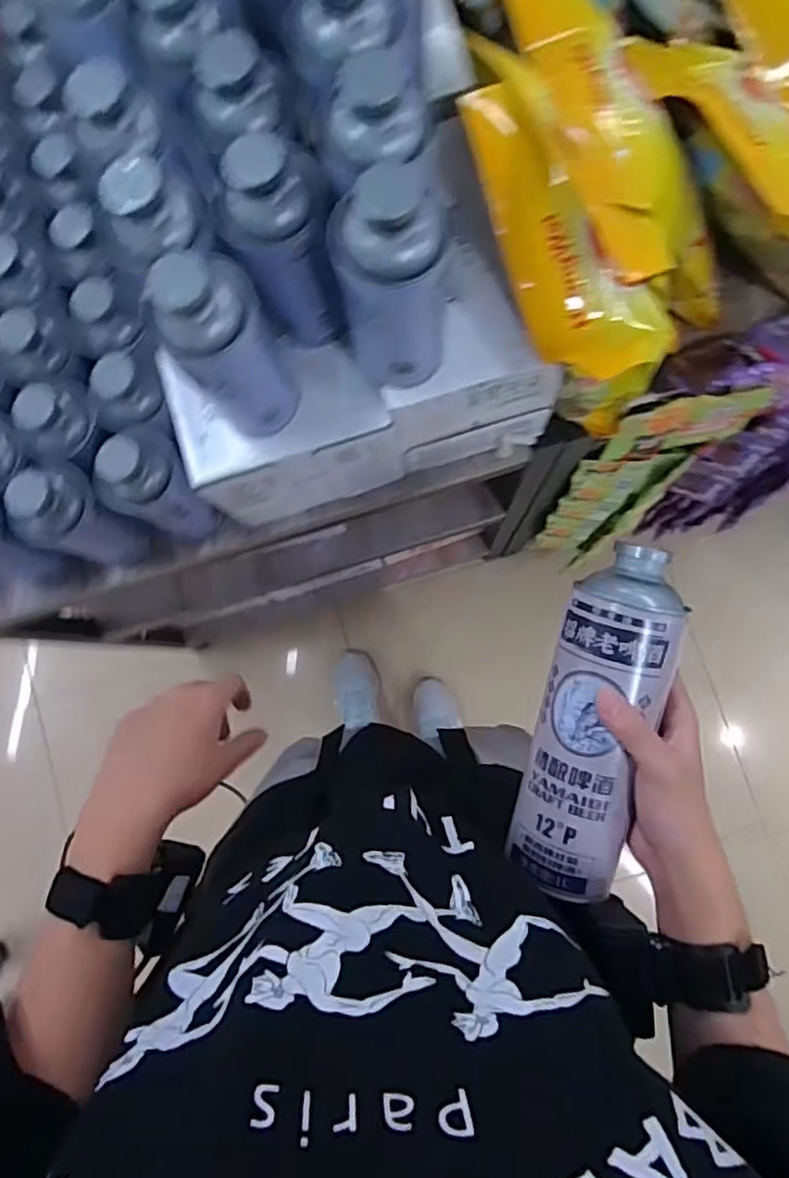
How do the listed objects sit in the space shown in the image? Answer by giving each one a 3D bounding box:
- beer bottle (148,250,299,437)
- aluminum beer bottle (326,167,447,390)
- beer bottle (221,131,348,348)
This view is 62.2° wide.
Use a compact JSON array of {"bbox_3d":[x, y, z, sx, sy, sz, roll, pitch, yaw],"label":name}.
[{"bbox_3d":[-0.130,-0.192,0.536,0.071,0.187,0.076,-18,83,2],"label":"beer bottle"},{"bbox_3d":[-0.002,-0.224,0.501,0.075,0.188,0.076,-23,83,1],"label":"aluminum beer bottle"},{"bbox_3d":[-0.089,-0.279,0.537,0.082,0.181,0.080,-21,83,2],"label":"beer bottle"}]

